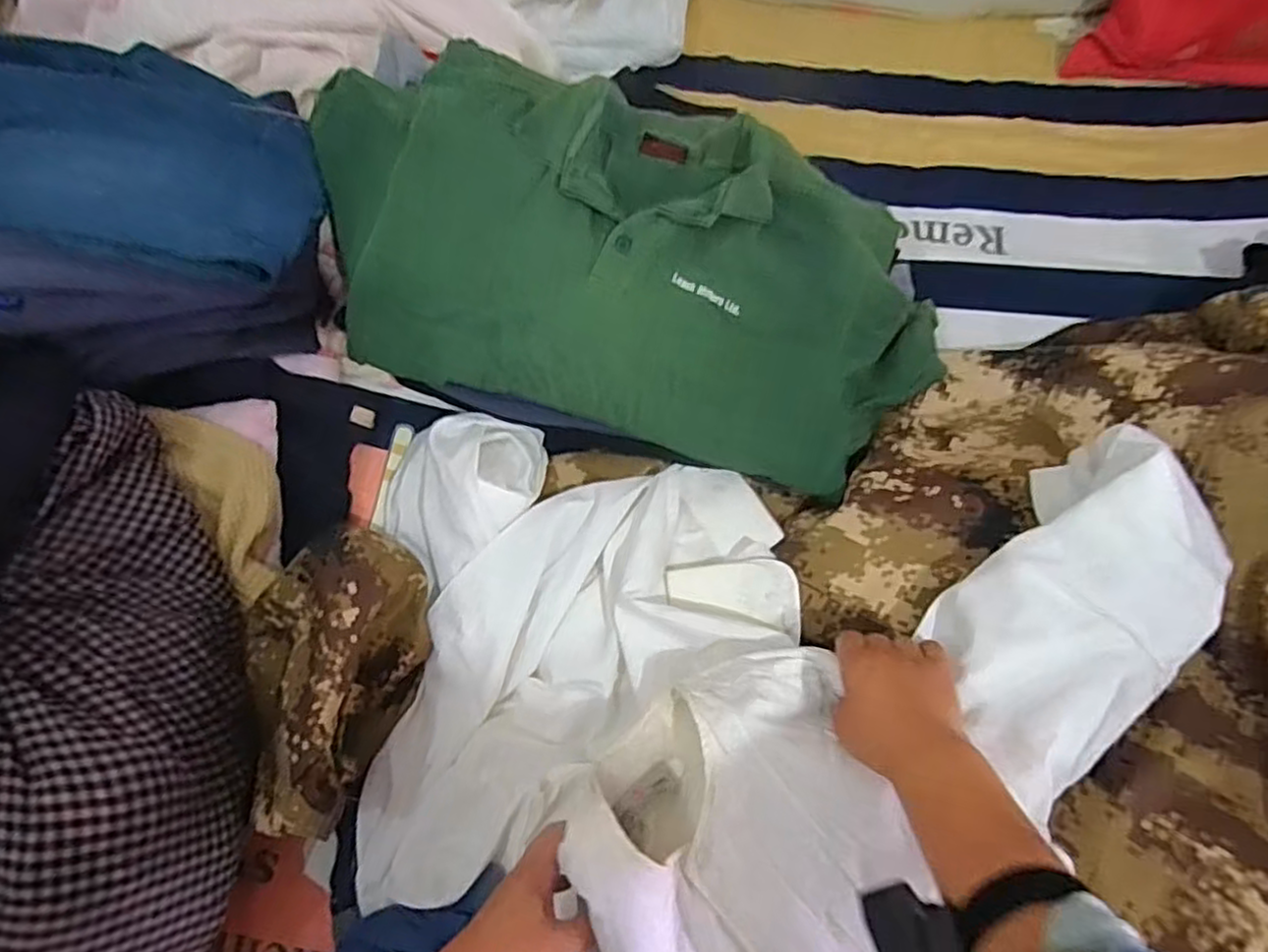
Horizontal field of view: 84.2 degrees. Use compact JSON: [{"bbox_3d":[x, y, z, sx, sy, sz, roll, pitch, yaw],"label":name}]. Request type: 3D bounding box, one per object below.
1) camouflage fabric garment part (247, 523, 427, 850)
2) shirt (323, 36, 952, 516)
[{"bbox_3d":[-0.294,0.180,0.660,0.144,0.136,0.253,10,76,2],"label":"camouflage fabric garment part"},{"bbox_3d":[-0.004,-0.223,0.725,0.674,0.133,0.363,16,76,4],"label":"shirt"}]

